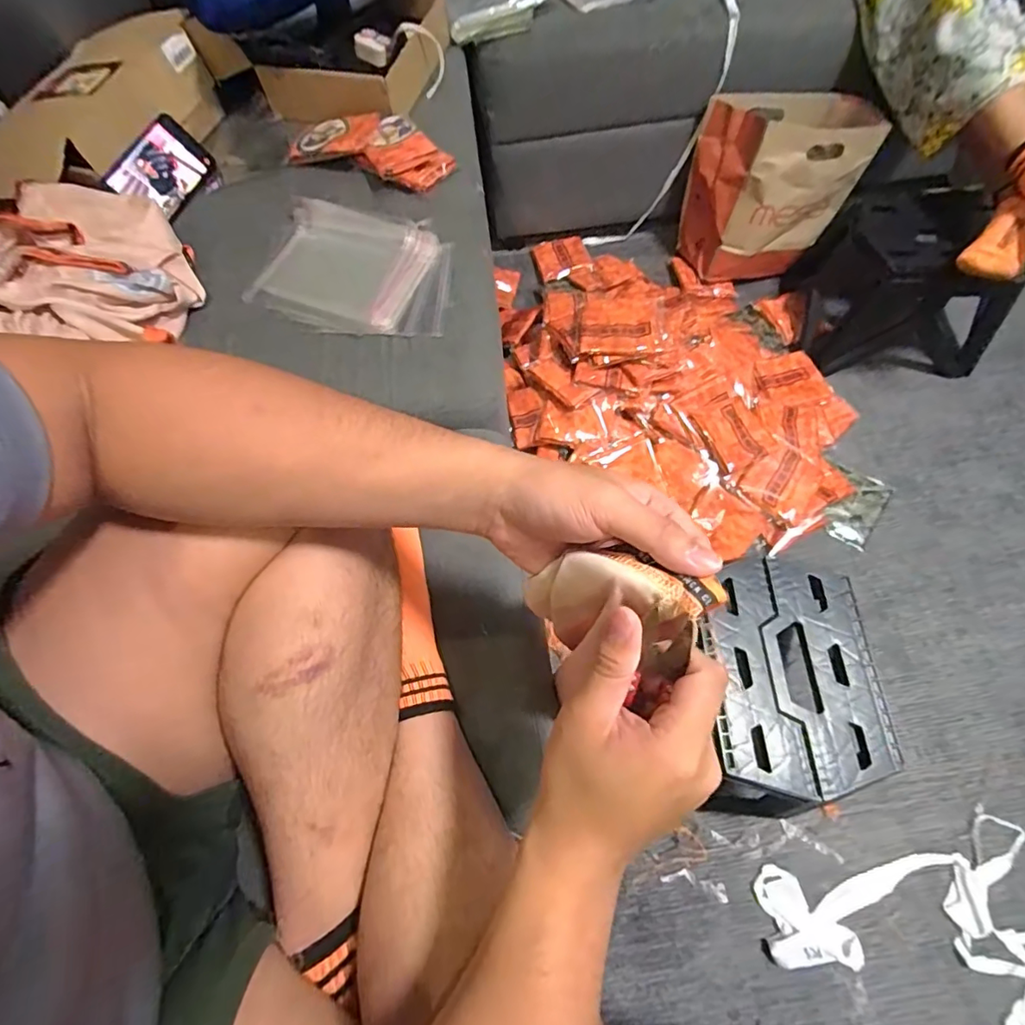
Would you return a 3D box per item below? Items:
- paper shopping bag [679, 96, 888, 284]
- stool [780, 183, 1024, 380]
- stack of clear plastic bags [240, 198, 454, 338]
[{"bbox_3d":[0.527,-0.654,1.050,0.299,0.252,0.186,-6,66,0],"label":"paper shopping bag"},{"bbox_3d":[0.732,-0.440,0.979,0.324,0.218,0.277,3,66,4],"label":"stool"},{"bbox_3d":[-0.198,-0.306,0.650,0.244,0.020,0.181,10,67,7],"label":"stack of clear plastic bags"}]

